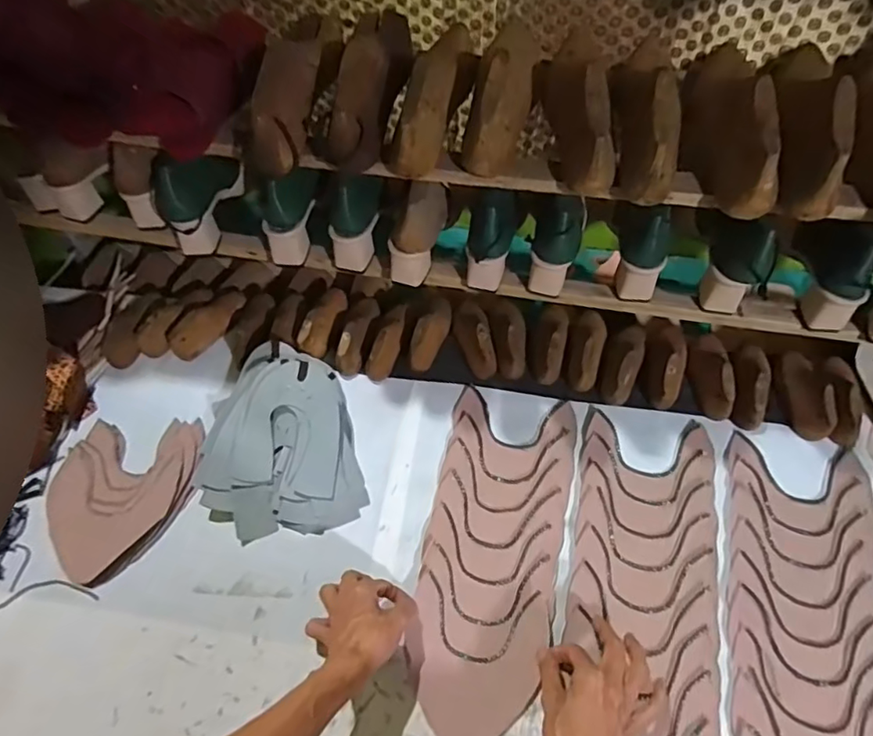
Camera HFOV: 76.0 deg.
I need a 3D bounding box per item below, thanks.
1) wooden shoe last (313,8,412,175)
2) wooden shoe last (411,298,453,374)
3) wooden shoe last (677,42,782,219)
[{"bbox_3d":[-0.081,-0.348,0.639,0.071,0.083,0.268,6,59,7],"label":"wooden shoe last"},{"bbox_3d":[-0.007,-0.057,0.836,0.043,0.046,0.134,12,60,10],"label":"wooden shoe last"},{"bbox_3d":[0.308,-0.265,0.583,0.072,0.097,0.246,9,60,9],"label":"wooden shoe last"}]

